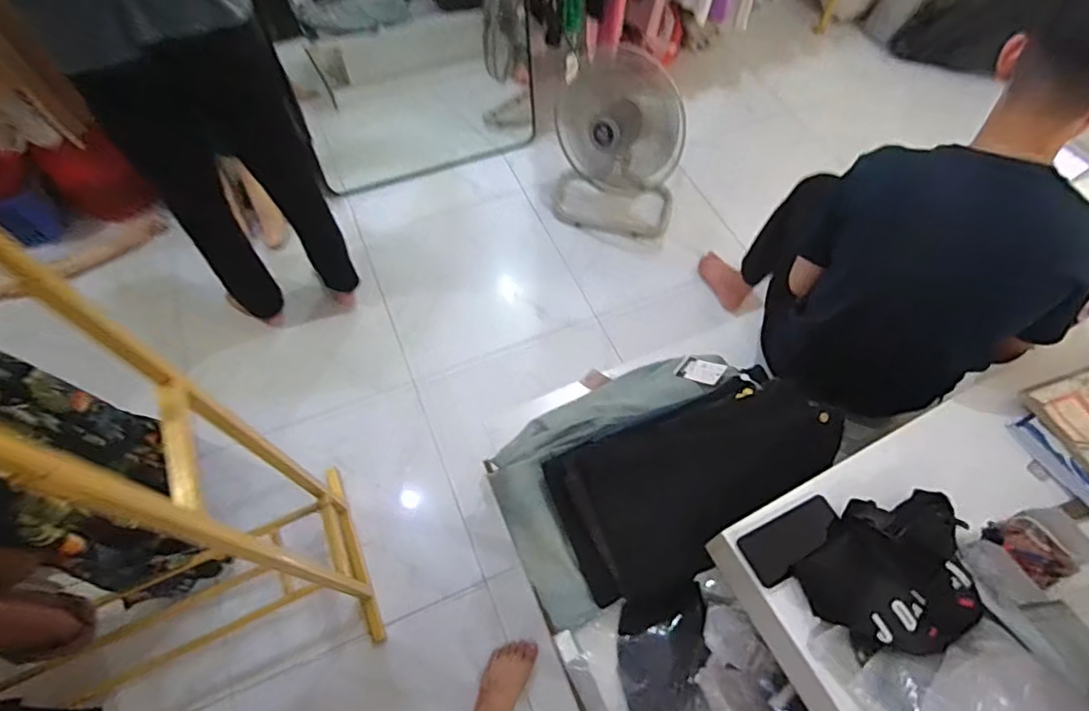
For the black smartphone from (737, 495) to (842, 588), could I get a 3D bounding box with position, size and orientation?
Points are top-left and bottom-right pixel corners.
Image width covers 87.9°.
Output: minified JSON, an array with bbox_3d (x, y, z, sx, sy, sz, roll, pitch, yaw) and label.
[{"bbox_3d":[0.374,0.277,0.850,0.161,0.011,0.075,-24,64,-15],"label":"black smartphone"}]

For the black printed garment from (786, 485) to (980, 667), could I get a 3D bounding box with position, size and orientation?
[{"bbox_3d":[0.504,0.293,0.791,0.268,0.089,0.188,-23,63,-14],"label":"black printed garment"}]

